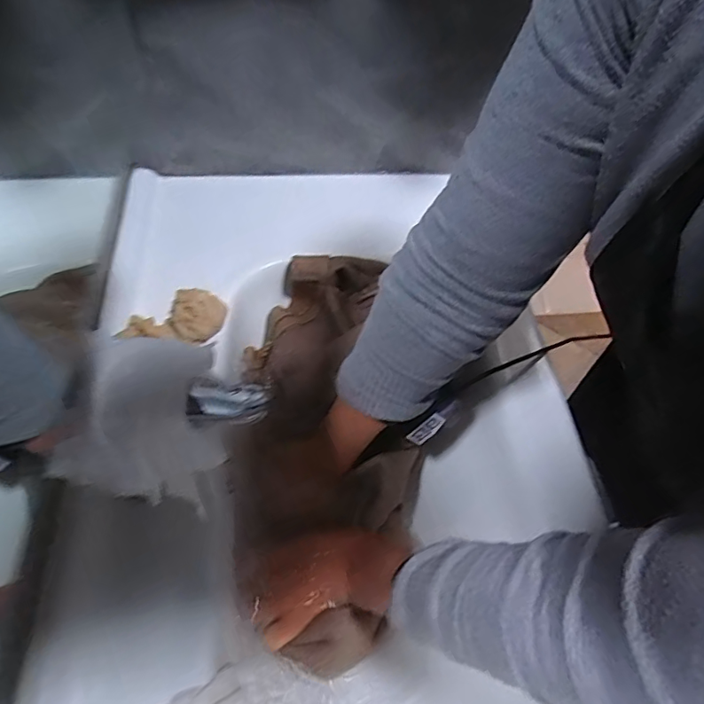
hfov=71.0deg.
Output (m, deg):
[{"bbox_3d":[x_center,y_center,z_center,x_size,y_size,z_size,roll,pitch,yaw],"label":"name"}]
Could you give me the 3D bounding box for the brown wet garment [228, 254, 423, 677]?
[{"bbox_3d":[-0.028,0.087,0.520,0.185,0.053,0.415,1,66,-3],"label":"brown wet garment"}]

